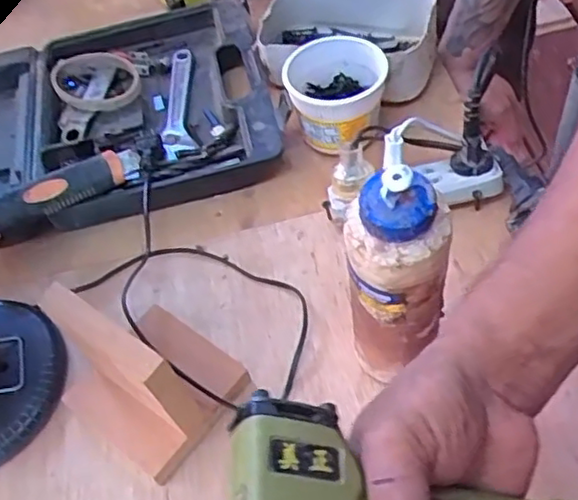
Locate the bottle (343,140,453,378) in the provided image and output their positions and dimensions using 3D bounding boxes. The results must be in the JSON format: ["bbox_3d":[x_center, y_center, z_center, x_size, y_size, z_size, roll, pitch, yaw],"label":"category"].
[{"bbox_3d":[0.065,0.030,0.433,0.055,0.218,0.051,-11,54,-3],"label":"bottle"}]

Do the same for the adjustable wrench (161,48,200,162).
[{"bbox_3d":[-0.121,-0.161,0.730,0.037,0.018,0.193,-9,54,-2],"label":"adjustable wrench"}]

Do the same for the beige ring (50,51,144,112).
[{"bbox_3d":[-0.215,-0.184,0.740,0.098,0.025,0.094,-2,54,3],"label":"beige ring"}]

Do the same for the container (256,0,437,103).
[{"bbox_3d":[0.062,-0.222,0.710,0.187,0.076,0.126,20,58,18],"label":"container"}]

